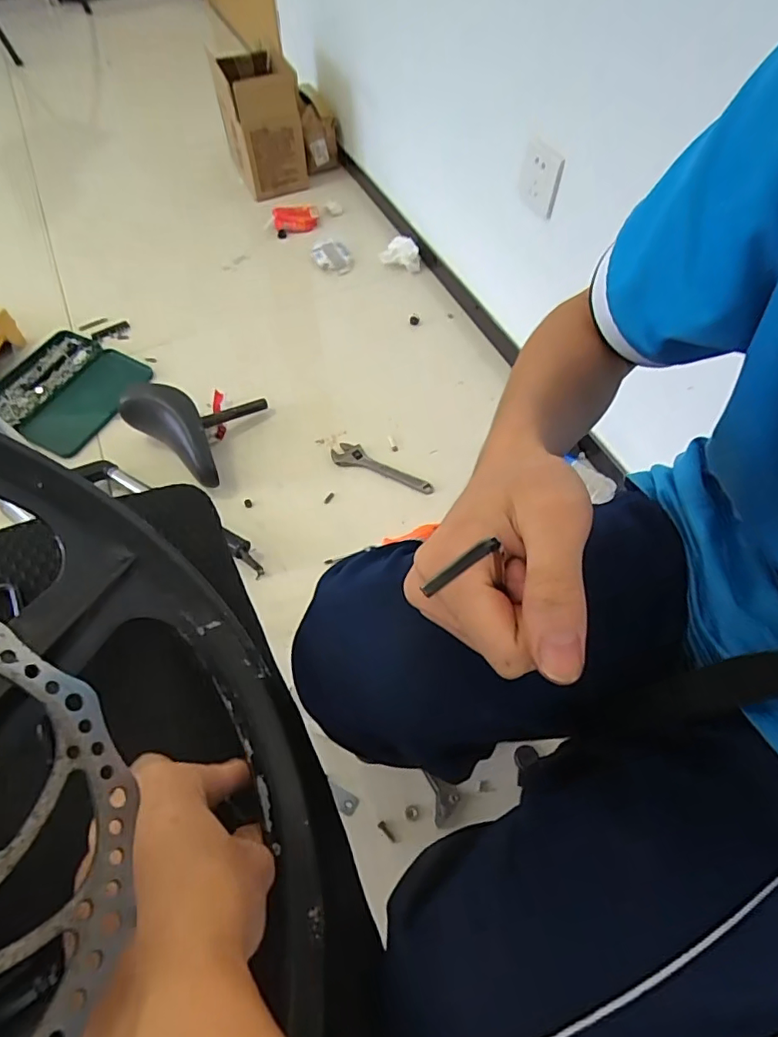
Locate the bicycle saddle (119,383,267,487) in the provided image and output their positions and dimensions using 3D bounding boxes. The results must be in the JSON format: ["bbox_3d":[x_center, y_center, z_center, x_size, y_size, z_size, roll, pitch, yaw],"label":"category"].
[{"bbox_3d":[-0.332,-0.192,0.956,0.220,0.113,0.199,34,64,19],"label":"bicycle saddle"}]

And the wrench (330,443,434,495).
[{"bbox_3d":[-0.013,-0.089,0.946,0.195,0.010,0.045,23,61,13],"label":"wrench"}]

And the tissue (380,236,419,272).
[{"bbox_3d":[0.029,-0.615,1.239,0.098,0.059,0.053,14,59,8],"label":"tissue"}]

